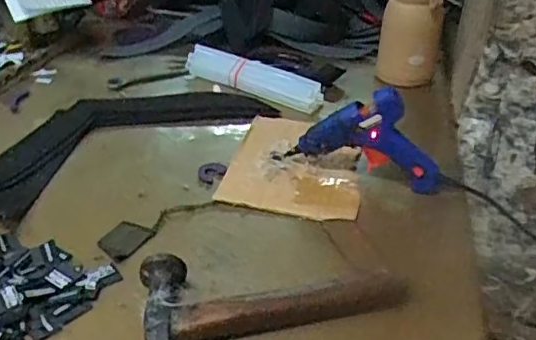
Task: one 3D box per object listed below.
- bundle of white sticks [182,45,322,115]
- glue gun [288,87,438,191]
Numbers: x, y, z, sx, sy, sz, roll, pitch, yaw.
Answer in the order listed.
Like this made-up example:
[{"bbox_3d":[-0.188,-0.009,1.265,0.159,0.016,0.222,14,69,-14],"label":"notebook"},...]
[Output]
[{"bbox_3d":[-0.022,-0.118,0.702,0.190,0.032,0.042,27,39,30],"label":"bundle of white sticks"},{"bbox_3d":[0.094,-0.031,0.525,0.135,0.091,0.023,13,34,13],"label":"glue gun"}]

